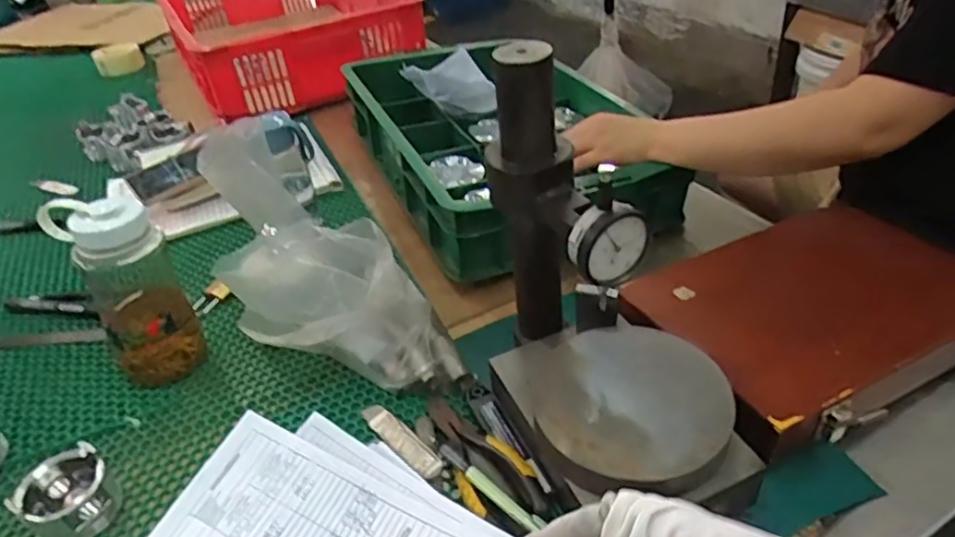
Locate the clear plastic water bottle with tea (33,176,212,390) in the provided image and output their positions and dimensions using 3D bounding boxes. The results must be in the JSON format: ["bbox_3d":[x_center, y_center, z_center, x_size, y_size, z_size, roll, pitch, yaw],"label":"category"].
[{"bbox_3d":[-0.323,0.020,0.589,0.082,0.185,0.080,26,47,34],"label":"clear plastic water bottle with tea"}]

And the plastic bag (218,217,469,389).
[{"bbox_3d":[-0.109,0.049,0.552,0.170,0.162,0.090,-8,38,-4],"label":"plastic bag"}]

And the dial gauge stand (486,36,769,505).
[{"bbox_3d":[0.095,0.003,0.435,0.141,0.251,0.223,-16,38,-15],"label":"dial gauge stand"}]

